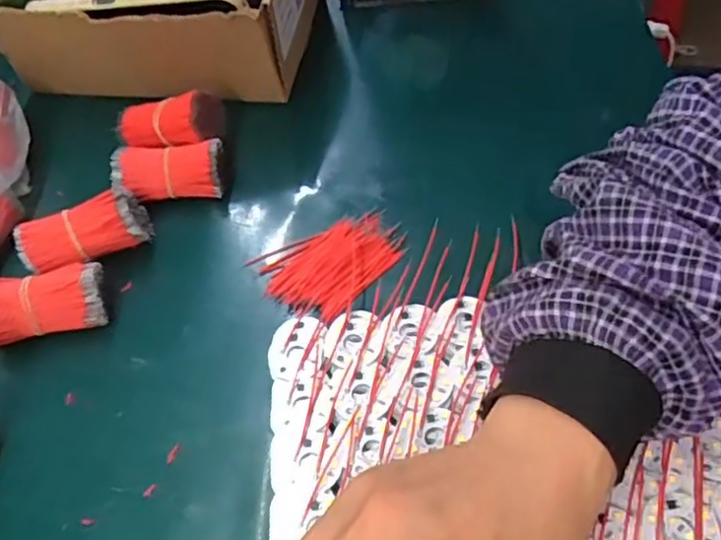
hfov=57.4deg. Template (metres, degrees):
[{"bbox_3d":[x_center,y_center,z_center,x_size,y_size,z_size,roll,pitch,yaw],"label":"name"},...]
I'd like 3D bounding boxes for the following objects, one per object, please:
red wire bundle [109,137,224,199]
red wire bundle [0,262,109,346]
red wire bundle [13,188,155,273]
[{"bbox_3d":[-0.127,-0.064,0.438,0.072,0.031,0.038,-2,53,4],"label":"red wire bundle"},{"bbox_3d":[-0.185,0.020,0.381,0.072,0.039,0.031,-17,53,-7],"label":"red wire bundle"},{"bbox_3d":[-0.171,-0.020,0.411,0.074,0.037,0.033,-21,54,-10],"label":"red wire bundle"}]

